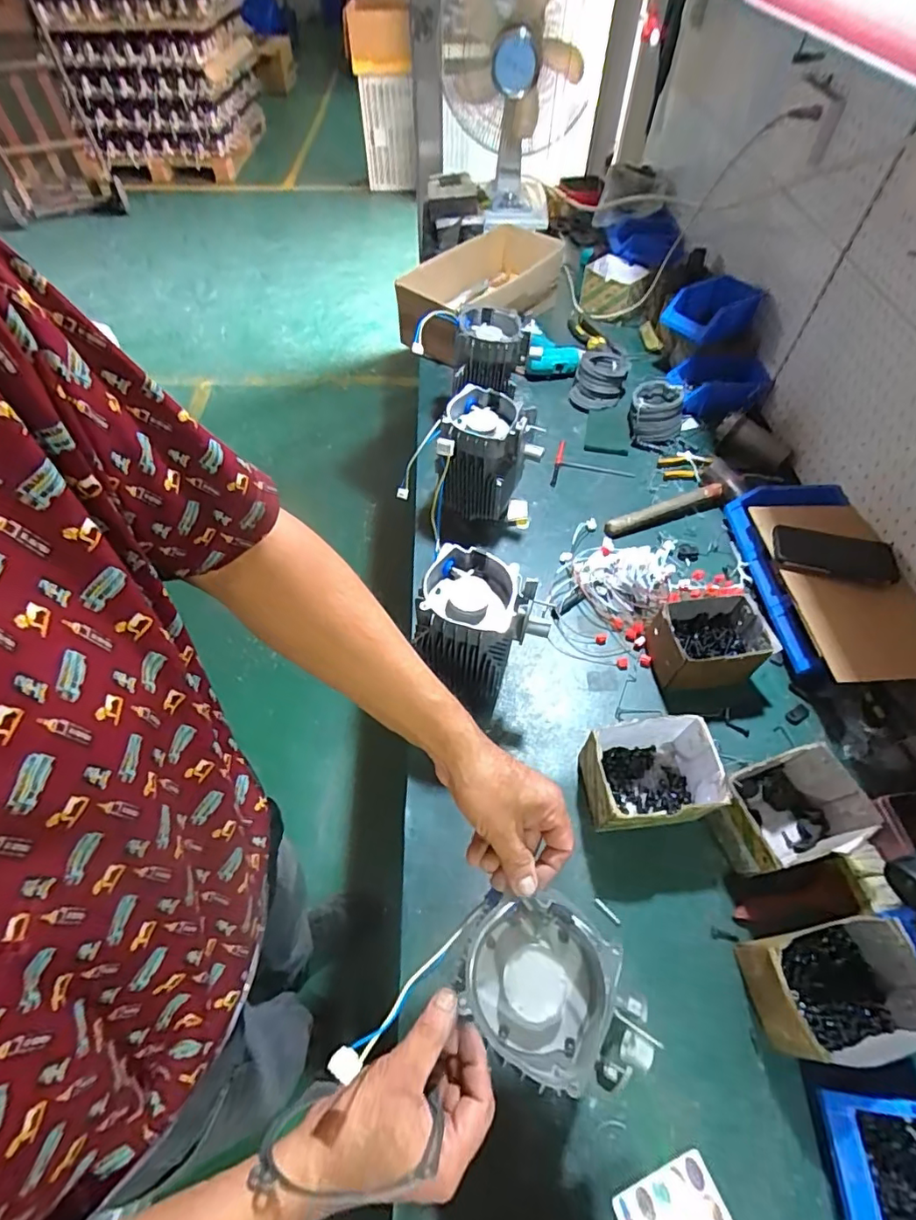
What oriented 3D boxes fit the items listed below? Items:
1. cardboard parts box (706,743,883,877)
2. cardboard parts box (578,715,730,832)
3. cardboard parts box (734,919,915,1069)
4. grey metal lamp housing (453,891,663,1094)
[{"bbox_3d":[0.389,0.246,0.644,0.160,0.096,0.113,-18,58,-12],"label":"cardboard parts box"},{"bbox_3d":[0.241,0.209,0.671,0.157,0.101,0.117,-5,56,-4],"label":"cardboard parts box"},{"bbox_3d":[0.387,0.388,0.549,0.157,0.083,0.110,-7,56,-6],"label":"cardboard parts box"},{"bbox_3d":[0.081,0.309,0.430,0.160,0.051,0.116,21,58,13],"label":"grey metal lamp housing"}]

